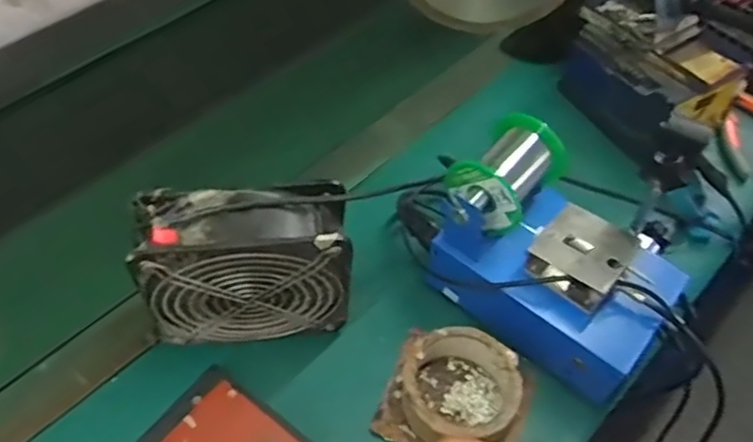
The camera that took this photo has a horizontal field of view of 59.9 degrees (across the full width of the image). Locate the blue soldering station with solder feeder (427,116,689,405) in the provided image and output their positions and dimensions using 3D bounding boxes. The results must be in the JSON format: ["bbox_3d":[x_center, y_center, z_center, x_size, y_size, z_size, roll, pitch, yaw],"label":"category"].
[{"bbox_3d":[0.140,0.030,0.531,0.197,0.138,0.120,32,58,22],"label":"blue soldering station with solder feeder"}]

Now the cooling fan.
[{"bbox_3d":[-0.097,0.040,0.494,0.152,0.145,0.053,-7,52,-6],"label":"cooling fan"}]

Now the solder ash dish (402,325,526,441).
[{"bbox_3d":[0.067,0.134,0.511,0.087,0.053,0.087,0,52,-1],"label":"solder ash dish"}]

